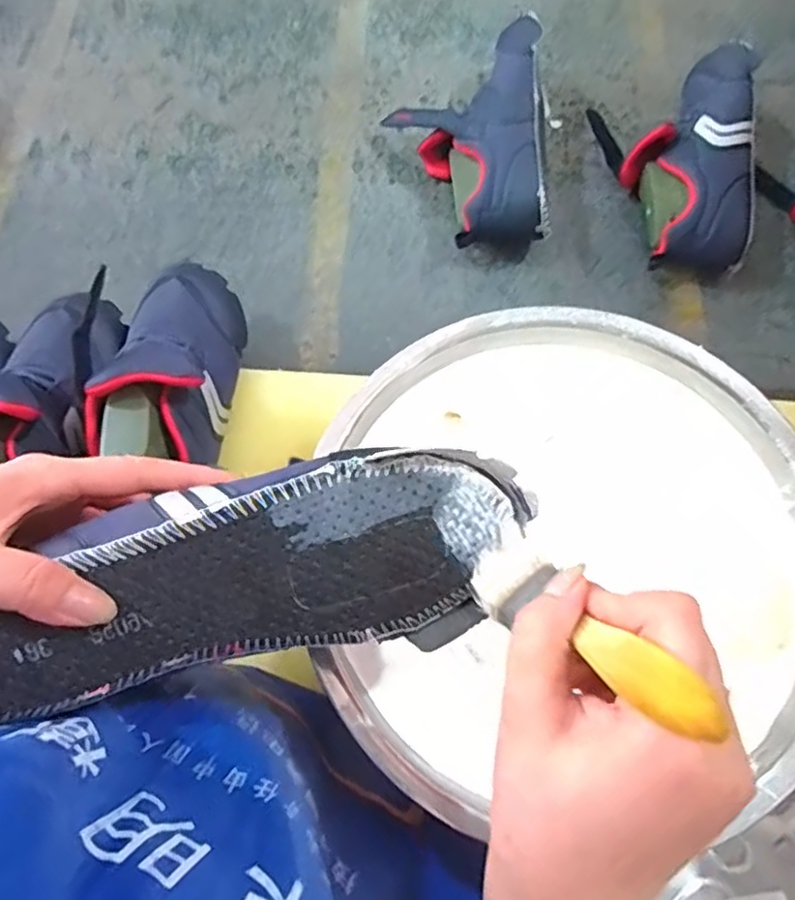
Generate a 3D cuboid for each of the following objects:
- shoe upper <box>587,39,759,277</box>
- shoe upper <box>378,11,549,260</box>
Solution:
[{"bbox_3d":[0.292,-0.291,0.645,0.125,0.082,0.251,-3,69,-1],"label":"shoe upper"},{"bbox_3d":[0.071,-0.317,0.650,0.157,0.086,0.246,5,69,2],"label":"shoe upper"}]

